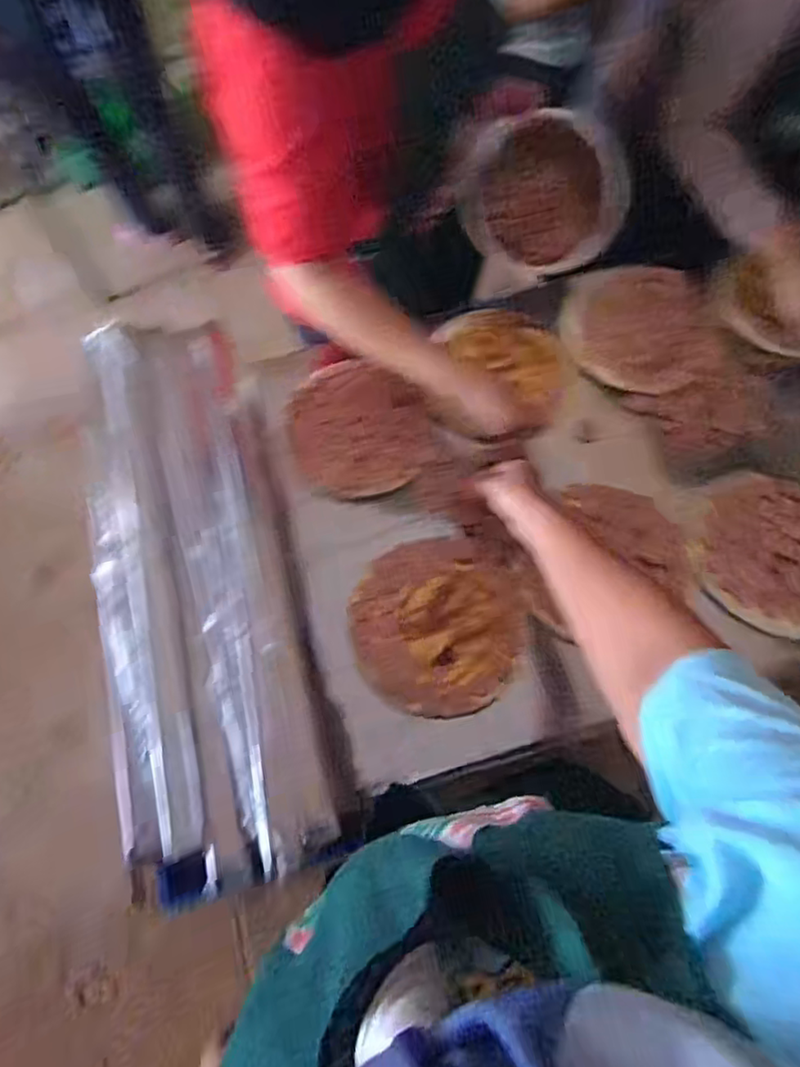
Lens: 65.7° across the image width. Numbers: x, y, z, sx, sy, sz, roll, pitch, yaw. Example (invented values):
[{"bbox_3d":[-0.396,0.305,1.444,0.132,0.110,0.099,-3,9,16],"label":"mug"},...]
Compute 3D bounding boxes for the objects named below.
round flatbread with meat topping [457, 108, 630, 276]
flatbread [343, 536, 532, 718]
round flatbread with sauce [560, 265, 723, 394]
[{"bbox_3d":[0.187,-0.437,0.804,0.209,0.182,0.010,-12,28,2],"label":"round flatbread with meat topping"},{"bbox_3d":[0.047,0.106,0.717,0.198,0.013,0.196,2,75,-7],"label":"flatbread"},{"bbox_3d":[0.325,-0.277,0.839,0.204,0.016,0.160,20,92,14],"label":"round flatbread with sauce"}]

